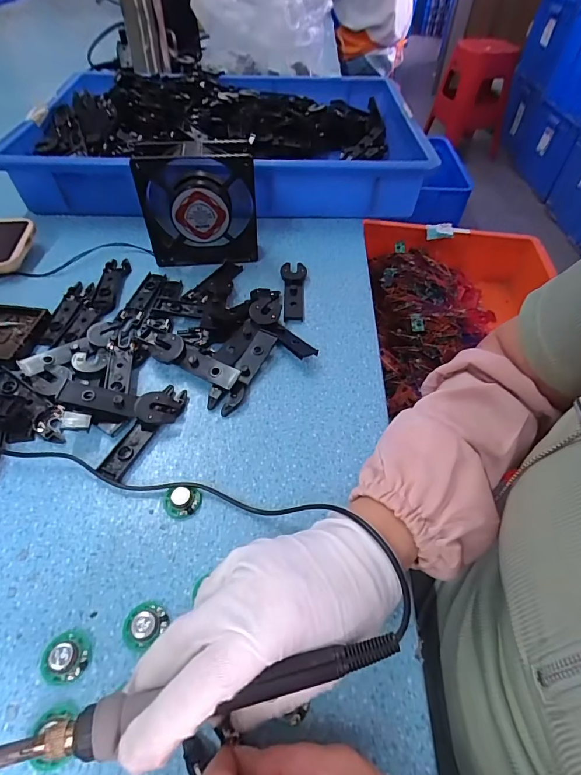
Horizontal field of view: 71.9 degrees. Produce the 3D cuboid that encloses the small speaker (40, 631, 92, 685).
[{"bbox_3d":[-0.130,0.154,0.230,0.027,0.009,0.026,-1,51,-2],"label":"small speaker"}]

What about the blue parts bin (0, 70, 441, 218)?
[{"bbox_3d":[-0.086,-0.382,0.612,0.533,0.091,0.361,1,51,-1],"label":"blue parts bin"}]

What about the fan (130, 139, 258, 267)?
[{"bbox_3d":[-0.099,-0.199,0.440,0.120,0.121,0.036,1,51,-1],"label":"fan"}]

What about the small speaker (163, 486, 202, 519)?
[{"bbox_3d":[-0.079,0.083,0.290,0.025,0.007,0.022,5,51,2],"label":"small speaker"}]

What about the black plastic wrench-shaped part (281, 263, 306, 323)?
[{"bbox_3d":[0.002,-0.108,0.445,0.027,0.012,0.092,3,51,1],"label":"black plastic wrench-shaped part"}]

